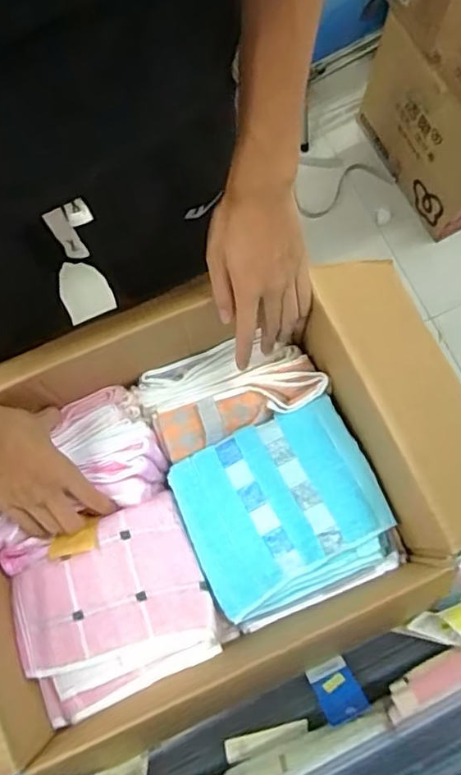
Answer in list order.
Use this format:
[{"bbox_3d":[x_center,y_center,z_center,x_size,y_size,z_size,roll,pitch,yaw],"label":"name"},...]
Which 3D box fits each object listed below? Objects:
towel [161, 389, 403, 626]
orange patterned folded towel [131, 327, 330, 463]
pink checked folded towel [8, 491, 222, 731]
[{"bbox_3d":[0.054,0.128,0.618,0.192,0.028,0.186,-24,78,-5],"label":"towel"},{"bbox_3d":[-0.005,-0.001,0.661,0.189,0.048,0.107,-22,78,-4],"label":"orange patterned folded towel"},{"bbox_3d":[-0.117,0.216,0.602,0.180,0.034,0.164,-23,78,-5],"label":"pink checked folded towel"}]

